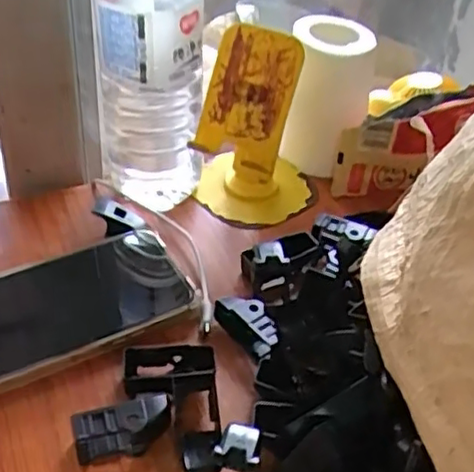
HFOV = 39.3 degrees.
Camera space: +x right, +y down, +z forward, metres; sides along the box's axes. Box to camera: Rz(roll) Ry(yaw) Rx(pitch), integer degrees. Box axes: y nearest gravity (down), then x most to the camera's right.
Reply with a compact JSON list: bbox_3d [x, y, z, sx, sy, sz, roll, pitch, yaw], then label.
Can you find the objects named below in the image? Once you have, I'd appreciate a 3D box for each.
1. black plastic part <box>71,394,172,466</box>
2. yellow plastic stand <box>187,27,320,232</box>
[{"bbox_3d":[-0.056,0.096,0.336,0.050,0.024,0.018,-9,42,-17],"label":"black plastic part"},{"bbox_3d":[0.017,-0.075,0.479,0.083,0.137,0.080,14,41,11],"label":"yellow plastic stand"}]

